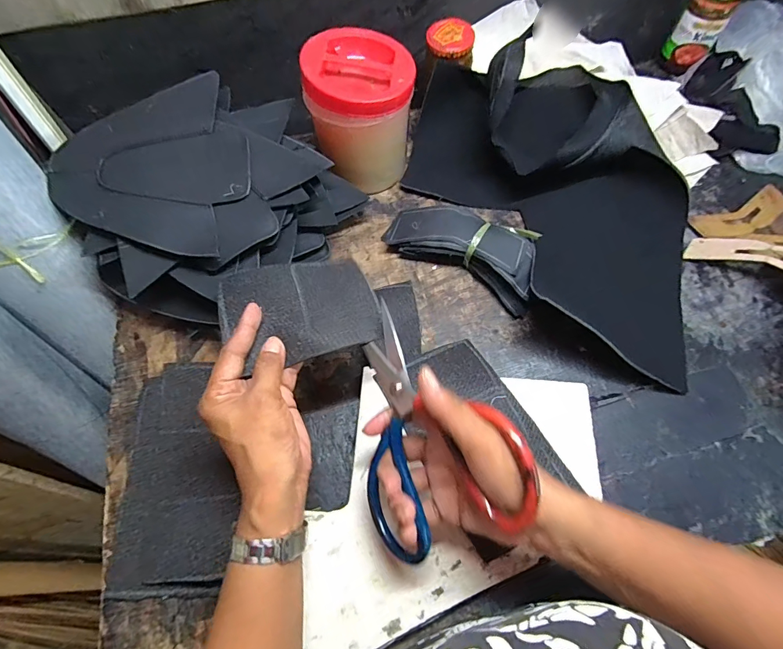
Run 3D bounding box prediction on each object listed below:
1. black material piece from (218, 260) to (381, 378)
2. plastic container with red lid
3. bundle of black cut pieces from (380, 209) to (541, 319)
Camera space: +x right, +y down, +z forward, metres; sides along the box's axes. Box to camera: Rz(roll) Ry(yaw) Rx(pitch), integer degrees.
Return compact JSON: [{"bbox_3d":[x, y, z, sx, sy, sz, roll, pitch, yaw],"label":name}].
[{"bbox_3d":[-0.079,-0.016,0.348,0.125,0.034,0.100,-16,65,-6],"label":"black material piece"},{"bbox_3d":[-0.034,-0.248,0.475,0.112,0.146,0.106,-4,65,0],"label":"plastic container with red lid"},{"bbox_3d":[0.086,-0.091,0.461,0.176,0.036,0.078,29,69,15],"label":"bundle of black cut pieces"}]

